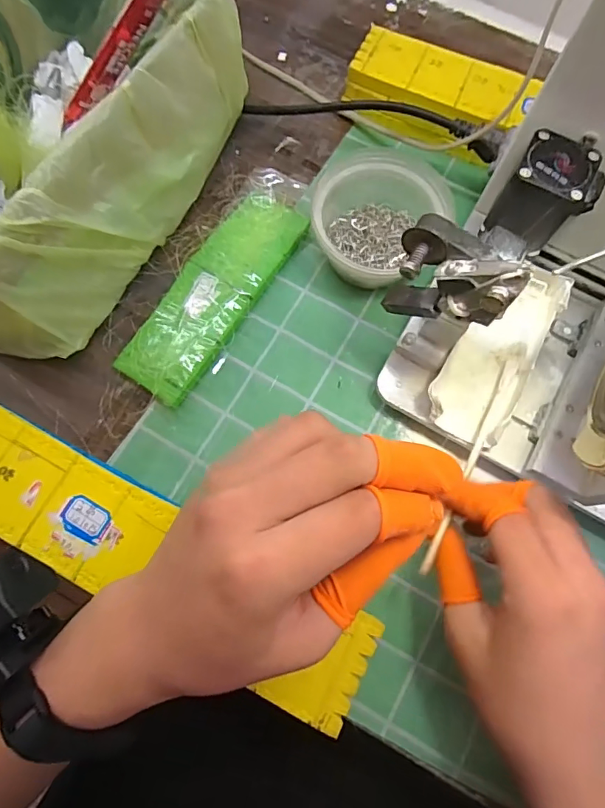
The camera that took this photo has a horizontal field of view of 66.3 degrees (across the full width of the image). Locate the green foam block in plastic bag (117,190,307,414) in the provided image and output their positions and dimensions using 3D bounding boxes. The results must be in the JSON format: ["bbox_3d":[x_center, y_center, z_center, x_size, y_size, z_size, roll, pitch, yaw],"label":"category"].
[{"bbox_3d":[-0.066,-0.084,0.352,0.060,0.015,0.176,32,76,8],"label":"green foam block in plastic bag"}]

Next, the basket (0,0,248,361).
[{"bbox_3d":[-0.166,-0.179,0.327,0.150,0.113,0.284,25,75,6],"label":"basket"}]

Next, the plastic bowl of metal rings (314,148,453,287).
[{"bbox_3d":[0.053,-0.137,0.351,0.092,0.053,0.097,0,74,-1],"label":"plastic bowl of metal rings"}]

